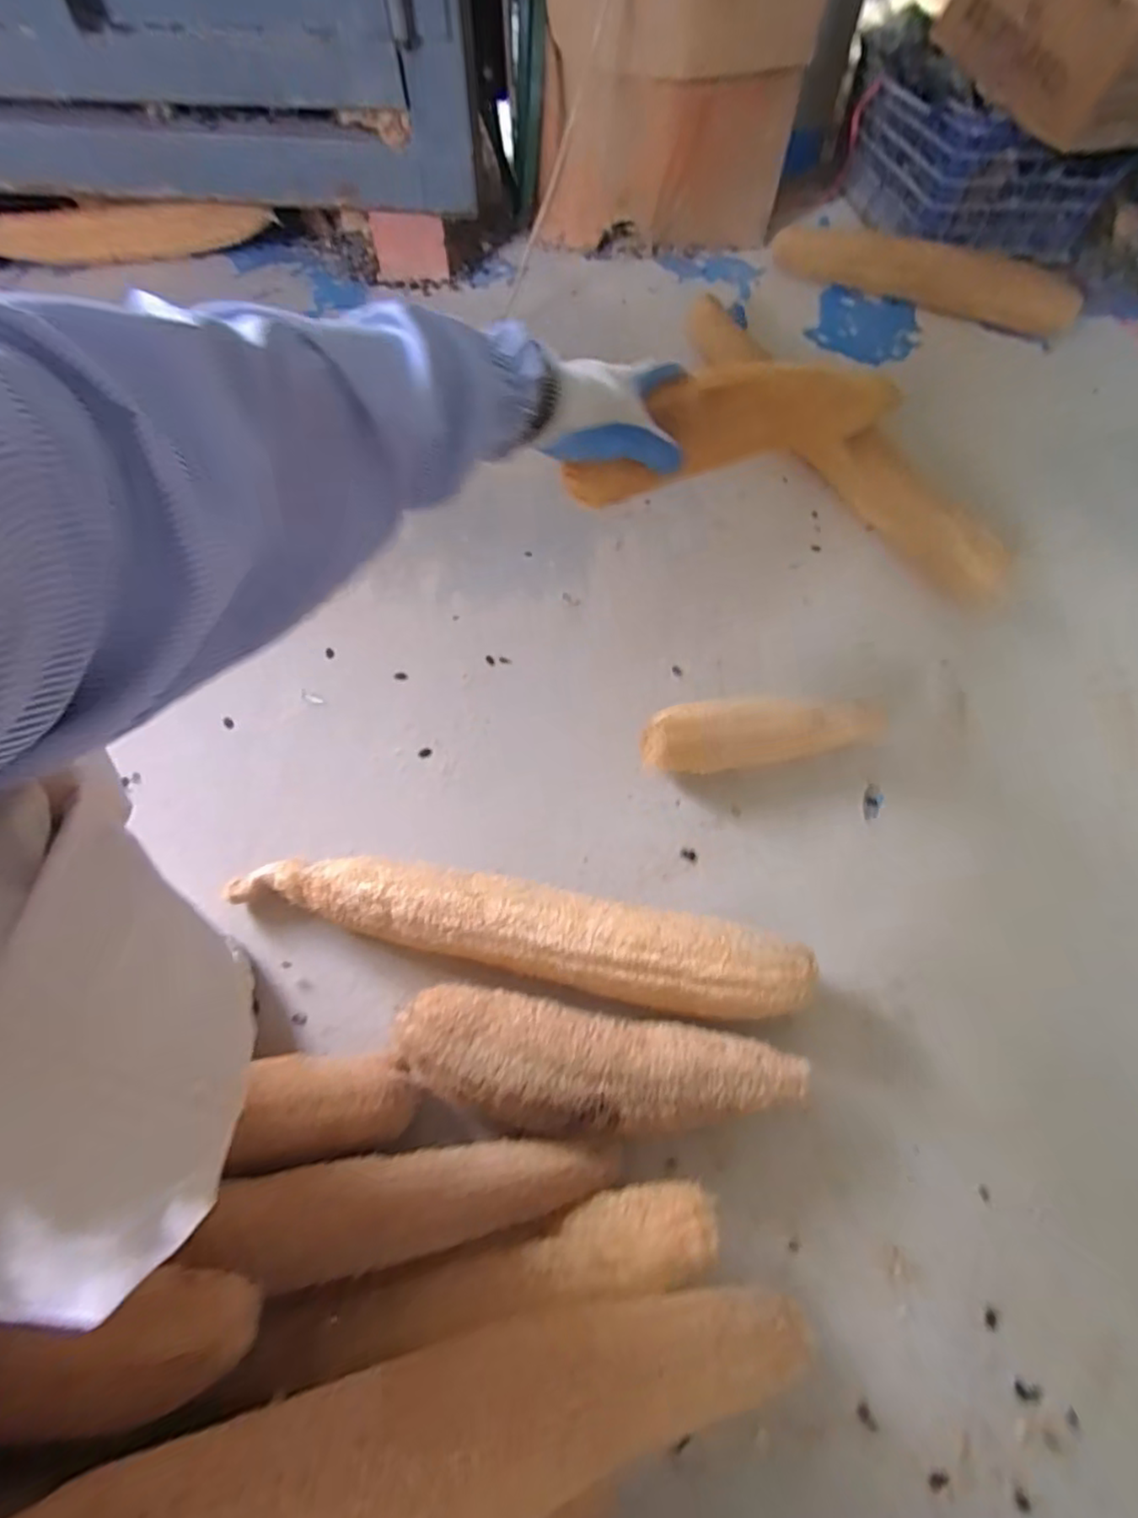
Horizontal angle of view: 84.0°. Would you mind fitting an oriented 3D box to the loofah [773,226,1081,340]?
[{"bbox_3d":[0.541,-0.741,0.971,0.454,0.055,0.085,21,66,8],"label":"loofah"}]

